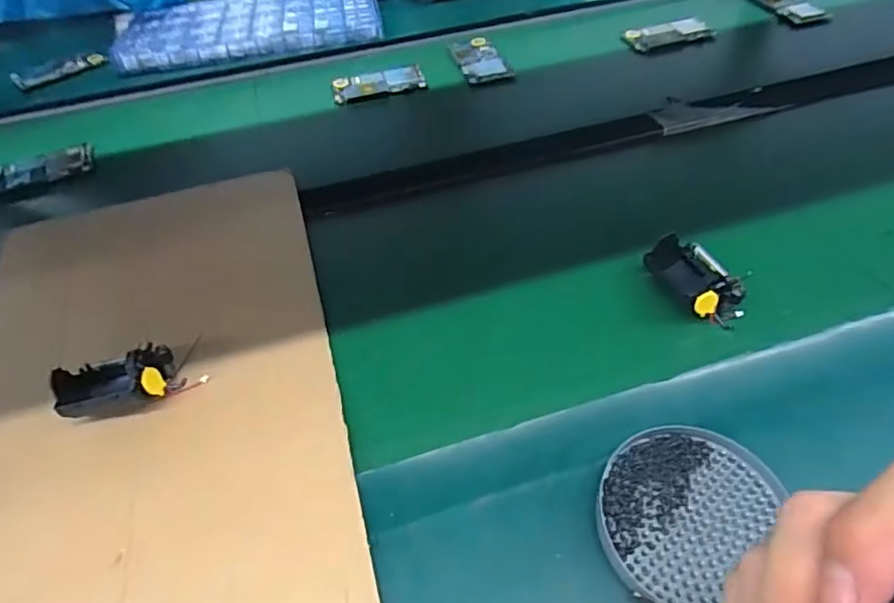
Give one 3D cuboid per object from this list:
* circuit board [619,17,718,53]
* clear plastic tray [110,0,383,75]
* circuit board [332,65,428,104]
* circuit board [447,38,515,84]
[{"bbox_3d":[0.323,-0.392,0.813,0.128,0.014,0.063,-15,49,-11],"label":"circuit board"},{"bbox_3d":[-0.306,-0.445,0.878,0.383,0.026,0.247,-15,49,-11],"label":"clear plastic tray"},{"bbox_3d":[-0.093,-0.297,0.758,0.123,0.007,0.053,-13,53,-6],"label":"circuit board"},{"bbox_3d":[0.043,-0.342,0.785,0.065,0.004,0.111,-17,49,-12],"label":"circuit board"}]

